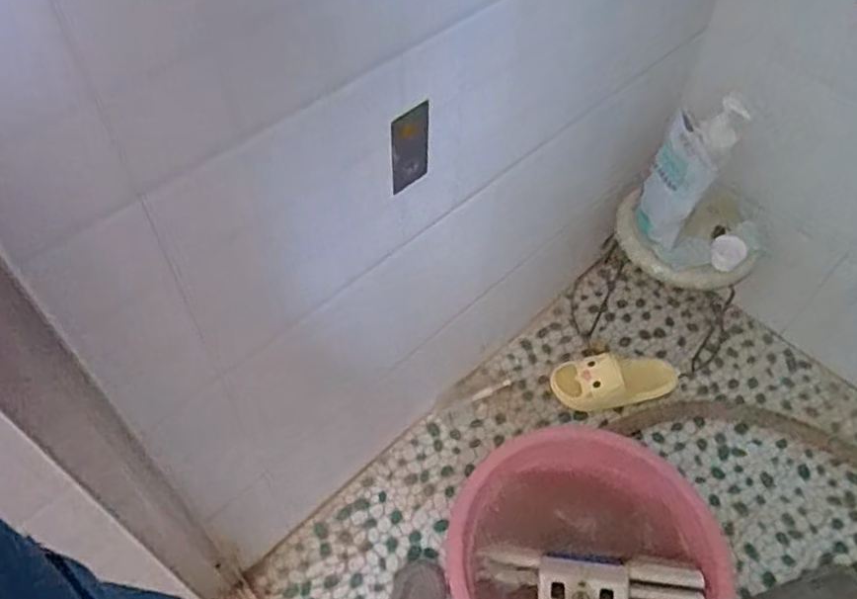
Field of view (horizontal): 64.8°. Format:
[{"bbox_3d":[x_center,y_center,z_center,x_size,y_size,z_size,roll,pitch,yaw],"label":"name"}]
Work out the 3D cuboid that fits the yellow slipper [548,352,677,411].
[{"bbox_3d":[0.399,0.165,1.414,0.274,0.102,0.093,-11,55,-9],"label":"yellow slipper"}]

